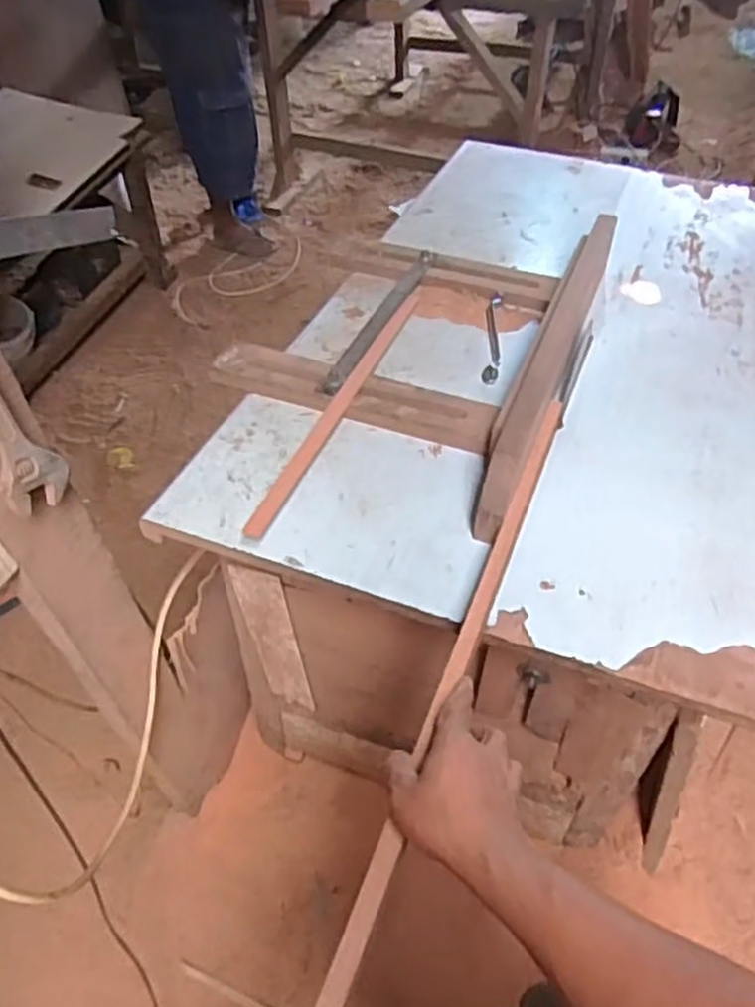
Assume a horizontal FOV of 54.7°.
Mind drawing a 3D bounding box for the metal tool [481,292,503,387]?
[{"bbox_3d":[0.166,-0.242,1.052,0.024,0.008,0.208,5,50,6],"label":"metal tool"}]

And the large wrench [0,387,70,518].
[{"bbox_3d":[-0.312,-0.076,0.599,0.023,0.226,0.062,1,50,2],"label":"large wrench"}]

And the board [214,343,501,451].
[{"bbox_3d":[-0.036,-0.146,0.959,0.383,0.025,0.087,17,52,15],"label":"board"}]

